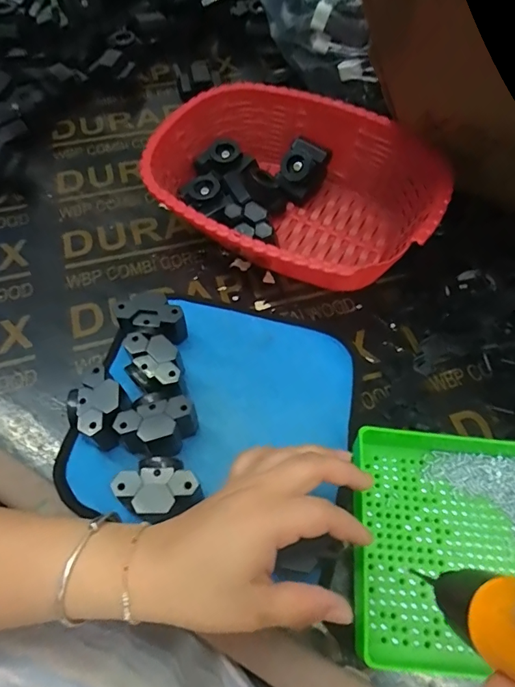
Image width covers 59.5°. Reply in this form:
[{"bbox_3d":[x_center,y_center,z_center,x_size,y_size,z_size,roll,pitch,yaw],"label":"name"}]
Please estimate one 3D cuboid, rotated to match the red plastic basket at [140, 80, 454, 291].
[{"bbox_3d":[0.028,-0.144,0.440,0.272,0.088,0.191,27,63,14],"label":"red plastic basket"}]

